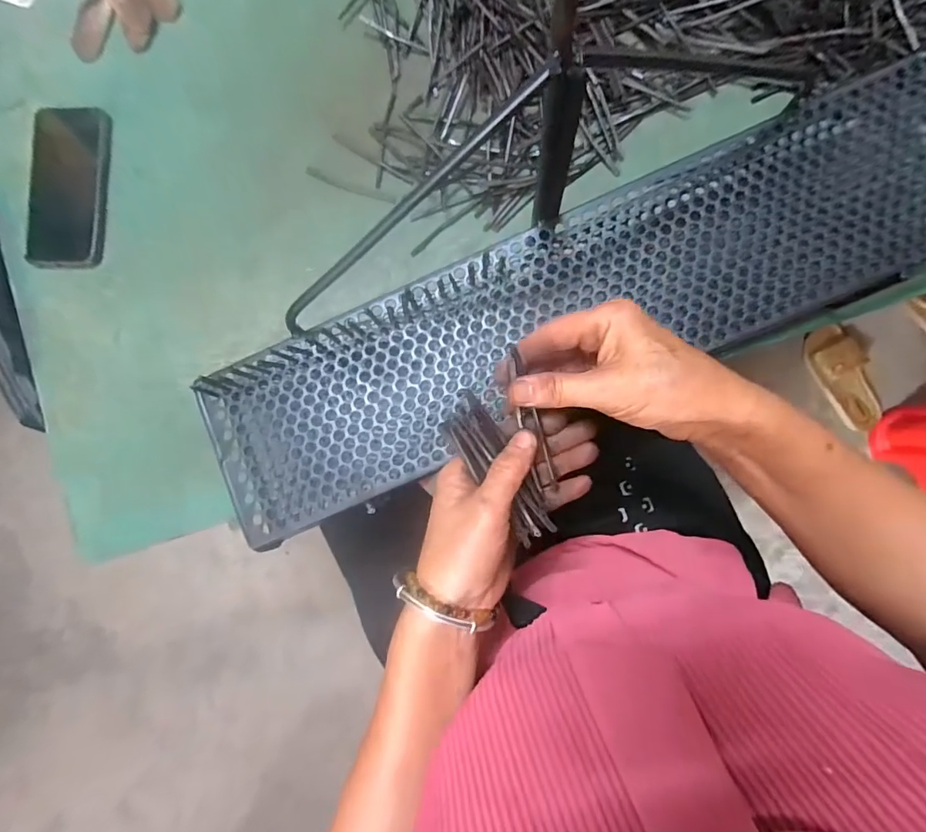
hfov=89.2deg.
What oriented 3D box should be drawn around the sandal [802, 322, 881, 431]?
[{"bbox_3d":[0.784,-0.081,0.965,0.102,0.056,0.224,-25,85,3],"label":"sandal"}]

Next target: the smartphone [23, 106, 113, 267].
[{"bbox_3d":[-0.398,-0.234,0.475,0.084,0.008,0.166,0,88,4],"label":"smartphone"}]

